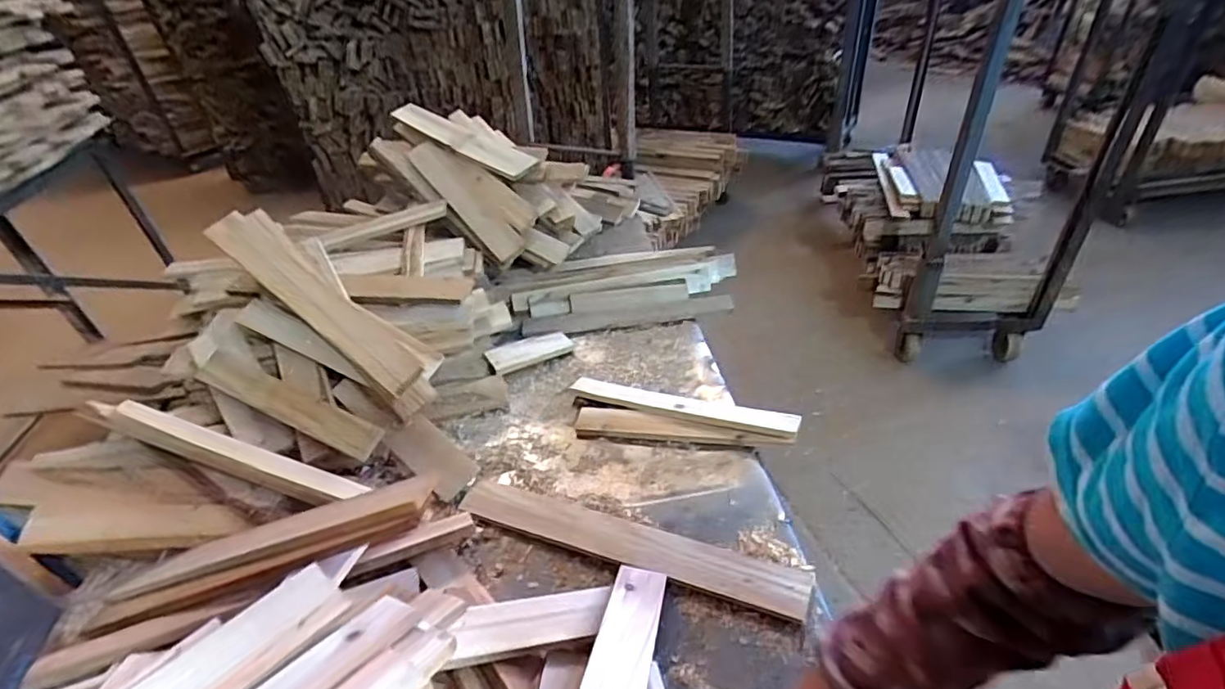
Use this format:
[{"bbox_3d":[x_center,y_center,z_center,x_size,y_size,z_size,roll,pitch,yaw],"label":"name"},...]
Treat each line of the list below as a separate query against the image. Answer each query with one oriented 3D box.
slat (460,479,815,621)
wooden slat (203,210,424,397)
[{"bbox_3d":[0.013,0.269,0.785,0.487,0.023,0.070,10,40,21],"label":"slat"},{"bbox_3d":[-0.496,-0.079,0.965,0.472,0.030,0.087,38,52,14],"label":"wooden slat"}]

